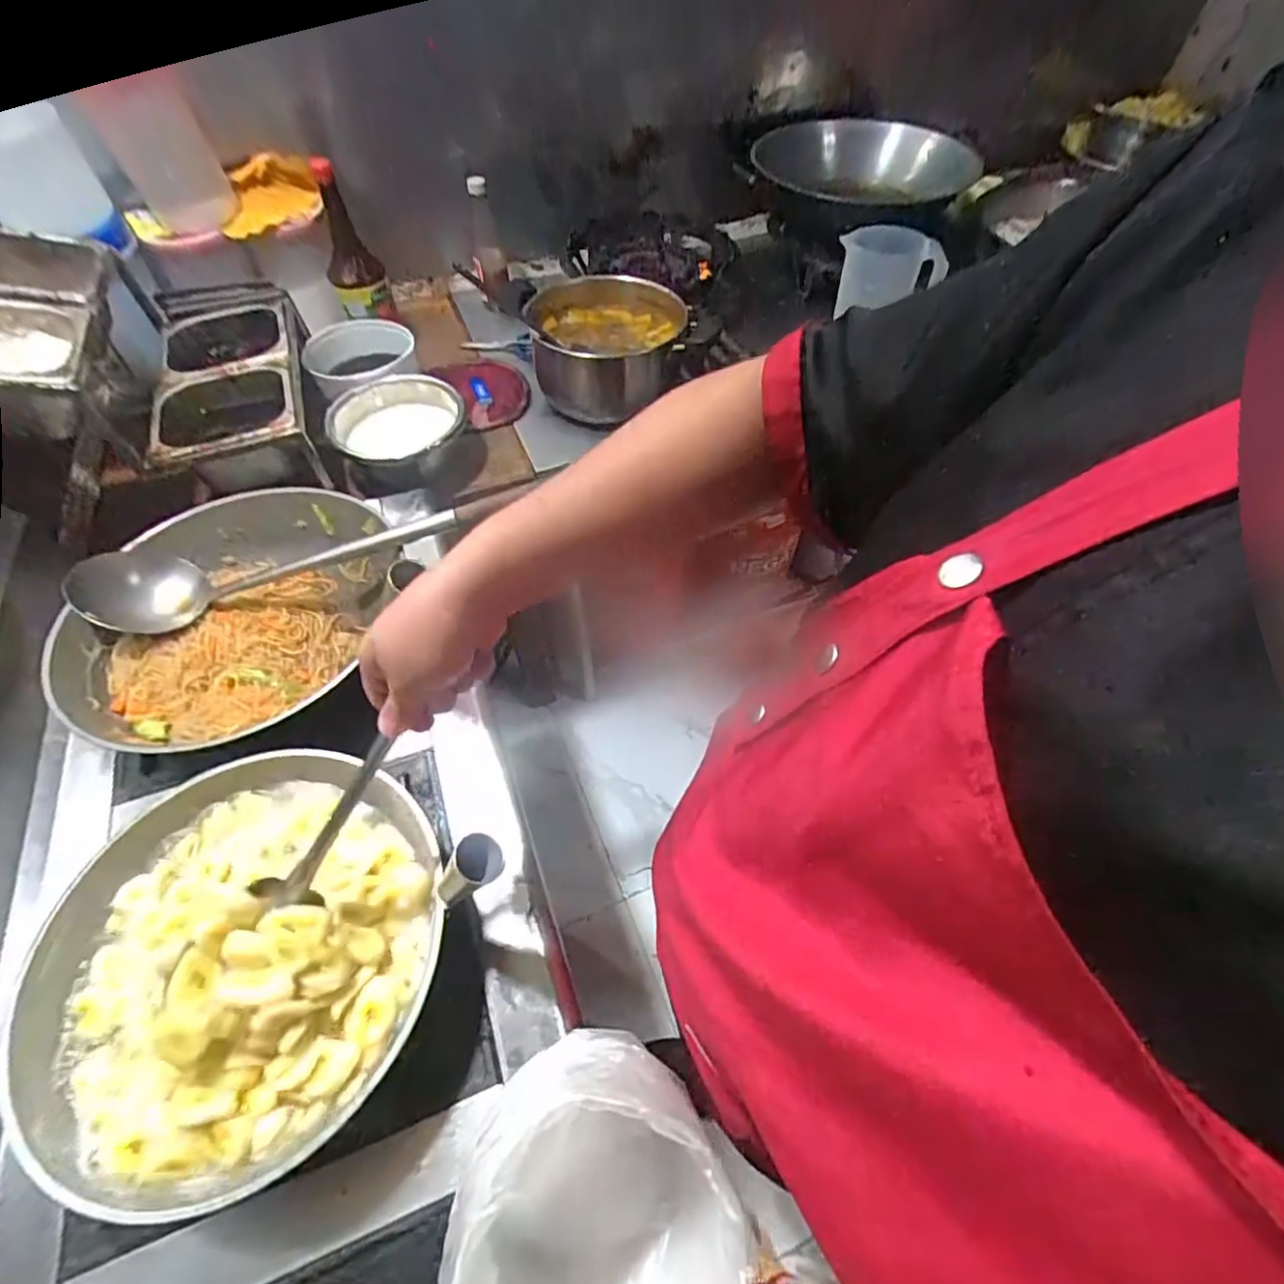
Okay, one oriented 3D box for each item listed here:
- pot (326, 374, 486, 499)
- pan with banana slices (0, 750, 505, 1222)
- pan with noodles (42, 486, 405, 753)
[{"bbox_3d":[-0.352,-0.310,0.904,0.207,0.087,0.188,-17,57,-12],"label":"pot"},{"bbox_3d":[-0.301,0.217,0.446,0.282,0.086,0.288,0,55,0],"label":"pan with banana slices"},{"bbox_3d":[-0.427,-0.026,0.650,0.296,0.078,0.333,4,55,3],"label":"pan with noodles"}]

